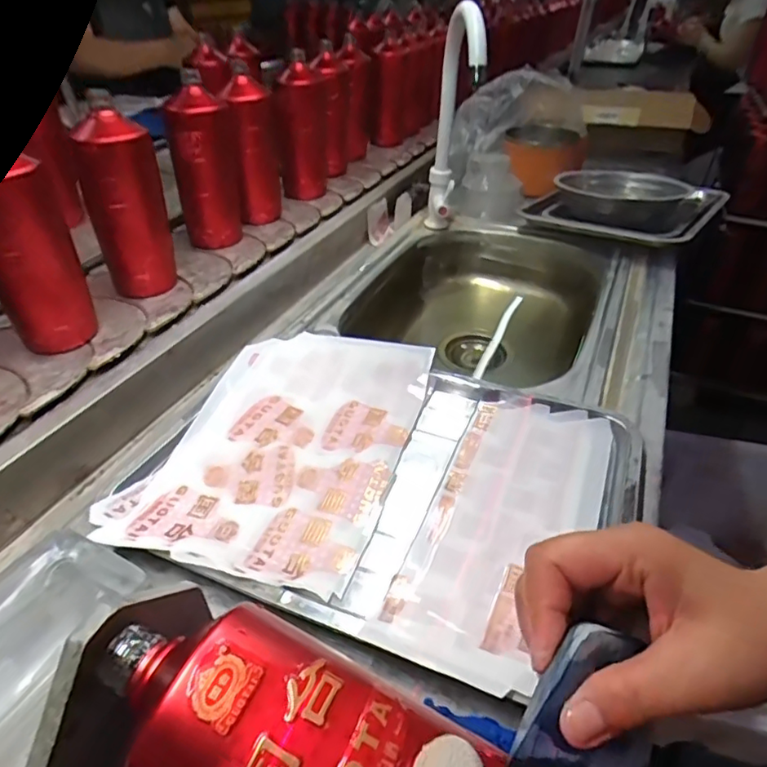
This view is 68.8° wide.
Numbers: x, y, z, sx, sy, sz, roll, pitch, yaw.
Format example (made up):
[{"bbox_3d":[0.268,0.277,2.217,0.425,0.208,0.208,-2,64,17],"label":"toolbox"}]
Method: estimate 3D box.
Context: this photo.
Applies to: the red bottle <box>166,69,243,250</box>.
[{"bbox_3d":[-0.236,-0.283,0.742,0.085,0.191,0.069,-3,39,-13],"label":"red bottle"}]

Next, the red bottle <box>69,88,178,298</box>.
[{"bbox_3d":[-0.287,-0.200,0.633,0.067,0.187,0.063,15,38,10],"label":"red bottle"}]

